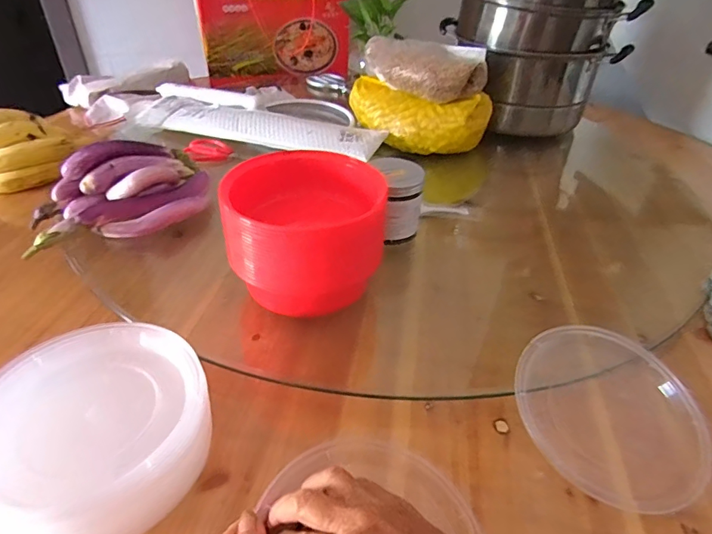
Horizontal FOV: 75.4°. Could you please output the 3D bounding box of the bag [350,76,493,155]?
[{"bbox_3d":[0.109,-0.278,0.850,0.257,0.093,0.109,11,38,11],"label":"bag"}]

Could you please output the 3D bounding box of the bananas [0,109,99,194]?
[{"bbox_3d":[-0.573,-0.207,0.783,0.179,0.085,0.166,-1,38,-4],"label":"bananas"}]

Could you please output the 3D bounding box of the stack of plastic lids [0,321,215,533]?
[{"bbox_3d":[-0.210,0.133,0.378,0.176,0.068,0.171,-14,41,-22],"label":"stack of plastic lids"}]

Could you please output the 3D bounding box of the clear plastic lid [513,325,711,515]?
[{"bbox_3d":[0.234,0.131,0.428,0.163,0.016,0.166,-20,59,-21],"label":"clear plastic lid"}]

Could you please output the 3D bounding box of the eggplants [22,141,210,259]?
[{"bbox_3d":[-0.330,-0.109,0.646,0.232,0.101,0.164,-14,40,-20],"label":"eggplants"}]

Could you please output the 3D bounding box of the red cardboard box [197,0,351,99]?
[{"bbox_3d":[-0.210,-0.648,1.205,0.376,0.317,0.136,-3,38,-7],"label":"red cardboard box"}]

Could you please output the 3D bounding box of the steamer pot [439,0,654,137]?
[{"bbox_3d":[0.357,-0.475,0.954,0.292,0.321,0.273,-4,38,-9],"label":"steamer pot"}]

